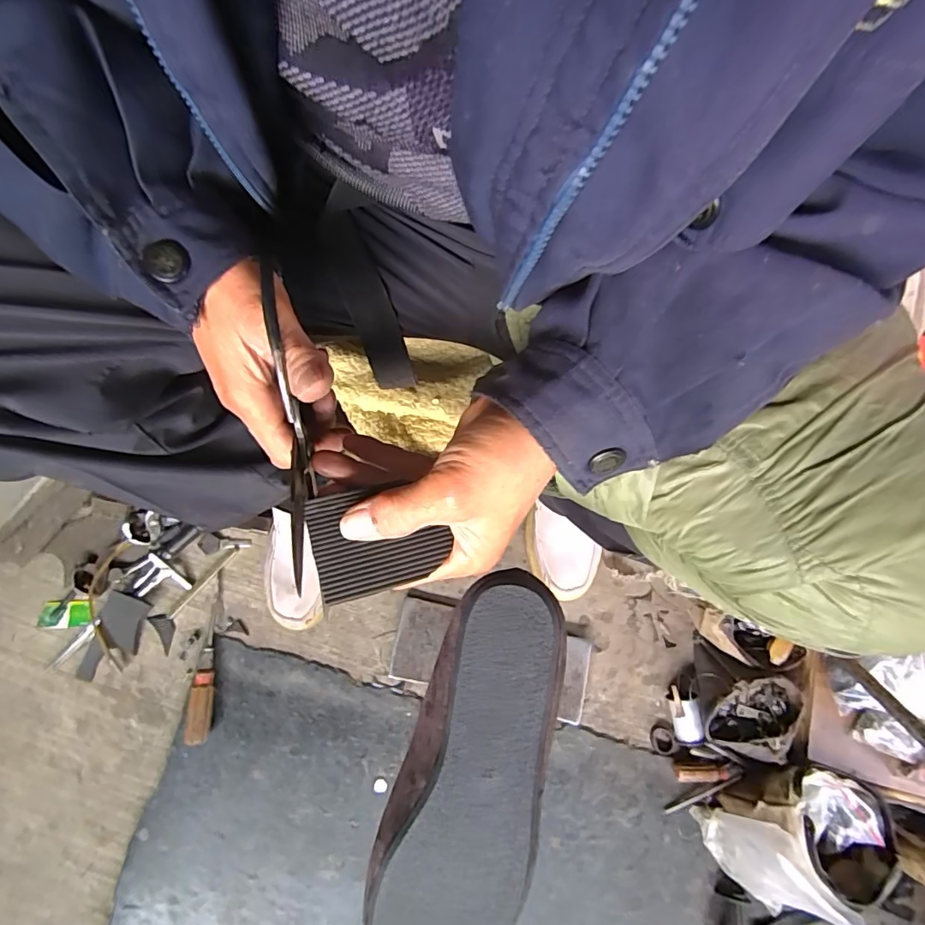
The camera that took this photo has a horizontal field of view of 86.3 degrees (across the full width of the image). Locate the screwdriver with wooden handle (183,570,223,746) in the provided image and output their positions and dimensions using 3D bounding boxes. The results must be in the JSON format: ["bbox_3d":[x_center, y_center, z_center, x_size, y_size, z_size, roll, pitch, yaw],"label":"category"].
[{"bbox_3d":[-0.333,0.247,0.638,0.031,0.030,0.203,-4,72,-2],"label":"screwdriver with wooden handle"}]

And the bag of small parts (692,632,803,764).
[{"bbox_3d":[0.338,0.288,0.597,0.101,0.076,0.117,16,75,3],"label":"bag of small parts"}]

